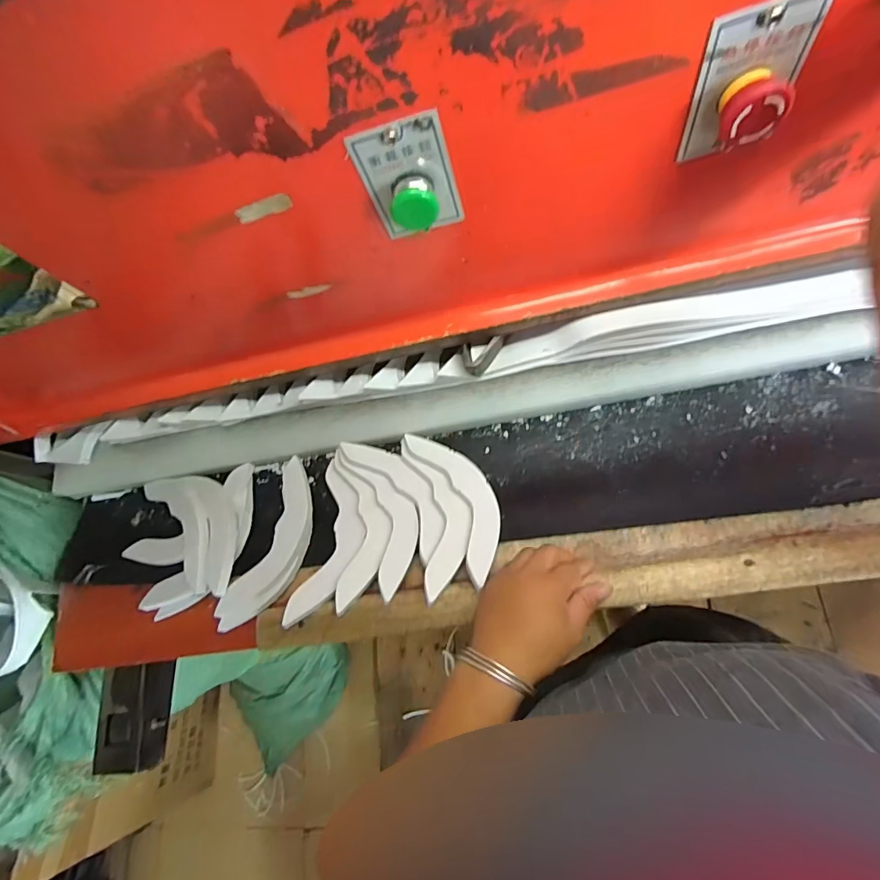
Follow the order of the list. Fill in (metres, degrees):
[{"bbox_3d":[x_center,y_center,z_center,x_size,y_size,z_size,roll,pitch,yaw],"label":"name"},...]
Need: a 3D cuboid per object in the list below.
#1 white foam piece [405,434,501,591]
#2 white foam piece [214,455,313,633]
[{"bbox_3d":[0.025,0.061,0.501,0.055,0.029,0.189,-32,55,8],"label":"white foam piece"},{"bbox_3d":[-0.188,0.121,0.536,0.067,0.027,0.199,18,70,1],"label":"white foam piece"}]

